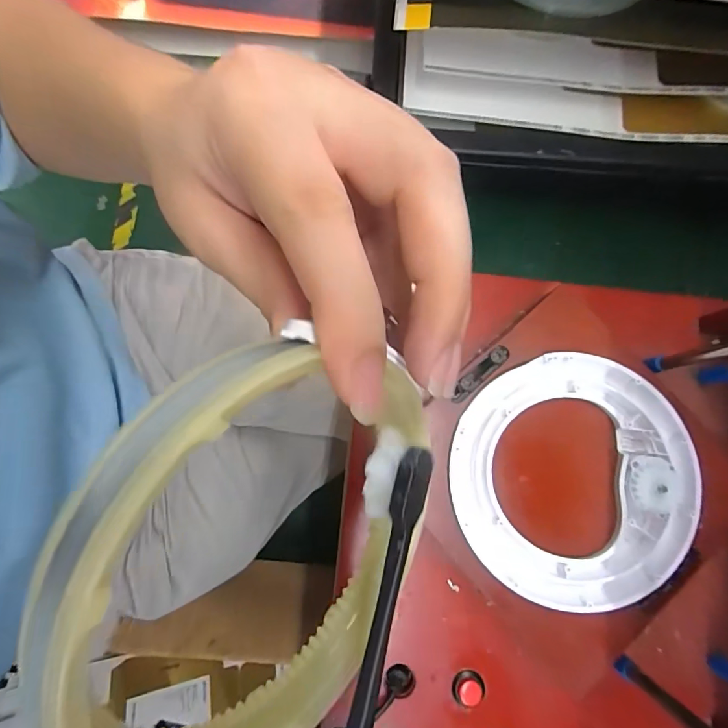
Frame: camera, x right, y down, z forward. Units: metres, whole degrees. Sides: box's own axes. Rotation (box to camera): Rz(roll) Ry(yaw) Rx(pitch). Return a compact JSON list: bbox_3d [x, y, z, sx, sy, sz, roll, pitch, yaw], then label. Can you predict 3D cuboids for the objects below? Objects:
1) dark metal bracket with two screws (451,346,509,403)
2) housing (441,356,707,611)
[{"bbox_3d":[0.067,0.006,0.250,0.043,0.004,0.010,-40,82,-7],"label":"dark metal bracket with two screws"},{"bbox_3d":[0.116,0.062,0.231,0.134,0.012,0.130,0,79,0],"label":"housing"}]

